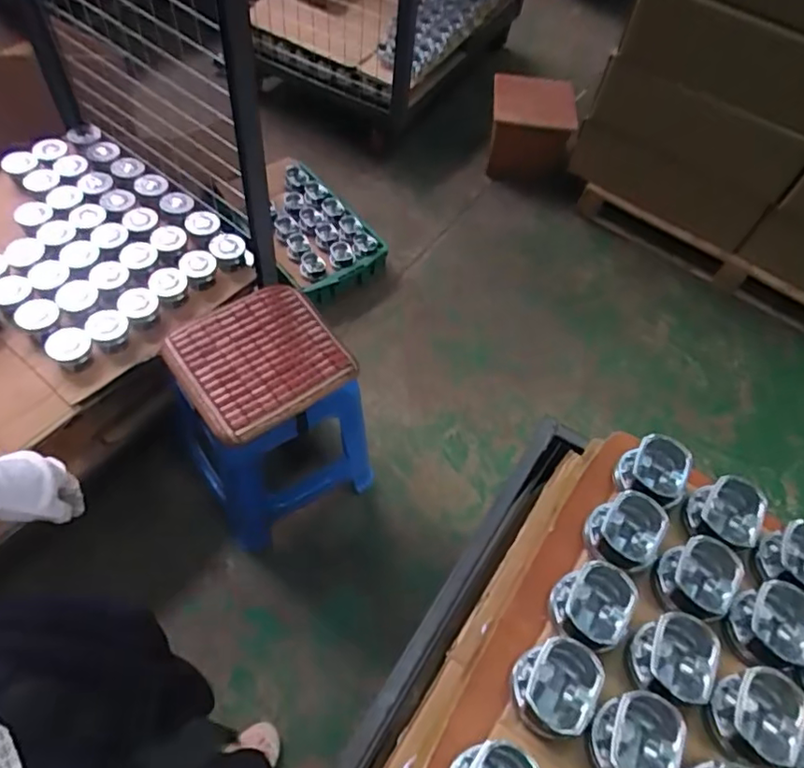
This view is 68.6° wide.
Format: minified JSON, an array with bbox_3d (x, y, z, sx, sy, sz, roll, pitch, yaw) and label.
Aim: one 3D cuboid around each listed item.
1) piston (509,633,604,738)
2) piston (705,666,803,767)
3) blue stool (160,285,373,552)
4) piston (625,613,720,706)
[{"bbox_3d":[0.139,0.270,0.528,0.071,0.041,0.079,25,59,10],"label":"piston"},{"bbox_3d":[0.320,0.301,0.532,0.074,0.044,0.071,3,58,-4],"label":"piston"},{"bbox_3d":[-0.289,0.087,1.310,0.347,0.506,0.306,-22,63,-18],"label":"blue stool"},{"bbox_3d":[0.253,0.257,0.546,0.078,0.039,0.076,-5,59,-9],"label":"piston"}]

